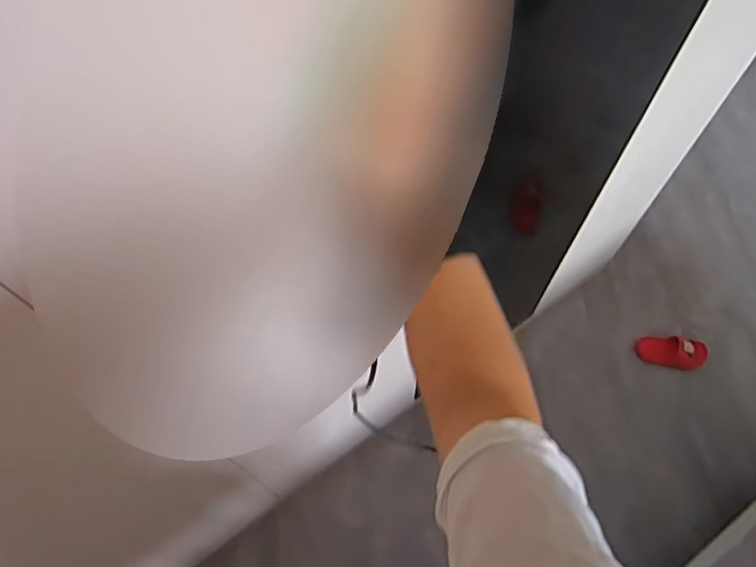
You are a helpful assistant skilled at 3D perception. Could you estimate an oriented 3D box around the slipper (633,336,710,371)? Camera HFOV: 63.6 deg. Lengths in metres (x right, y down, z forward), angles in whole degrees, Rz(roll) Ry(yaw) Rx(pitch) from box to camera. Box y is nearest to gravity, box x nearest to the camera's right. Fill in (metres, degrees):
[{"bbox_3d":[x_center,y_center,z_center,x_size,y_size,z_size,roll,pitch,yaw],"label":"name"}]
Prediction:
[{"bbox_3d":[0.757,0.176,1.565,0.172,0.039,0.081,4,70,16],"label":"slipper"}]

